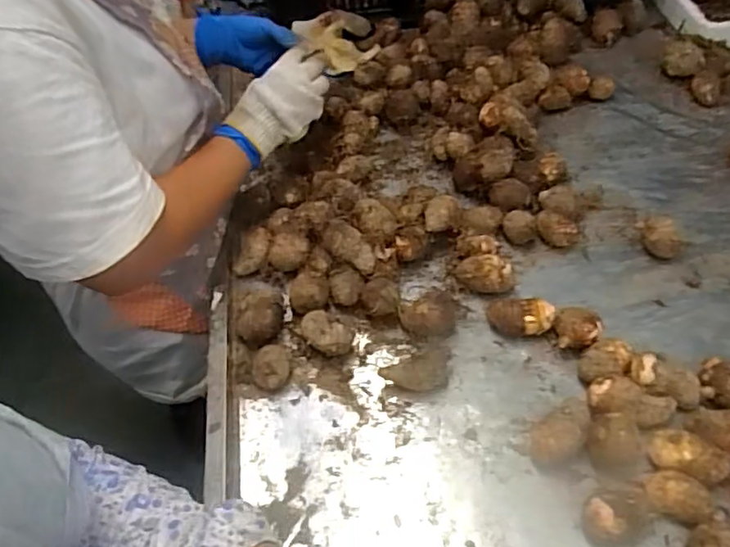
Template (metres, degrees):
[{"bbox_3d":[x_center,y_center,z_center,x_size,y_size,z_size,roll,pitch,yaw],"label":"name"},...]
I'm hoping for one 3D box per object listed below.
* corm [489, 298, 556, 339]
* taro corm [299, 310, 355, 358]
[{"bbox_3d":[0.160,0.048,0.608,0.064,0.036,0.033,-1,50,4],"label":"corm"},{"bbox_3d":[-0.041,0.067,0.611,0.056,0.036,0.032,30,59,26],"label":"taro corm"}]

